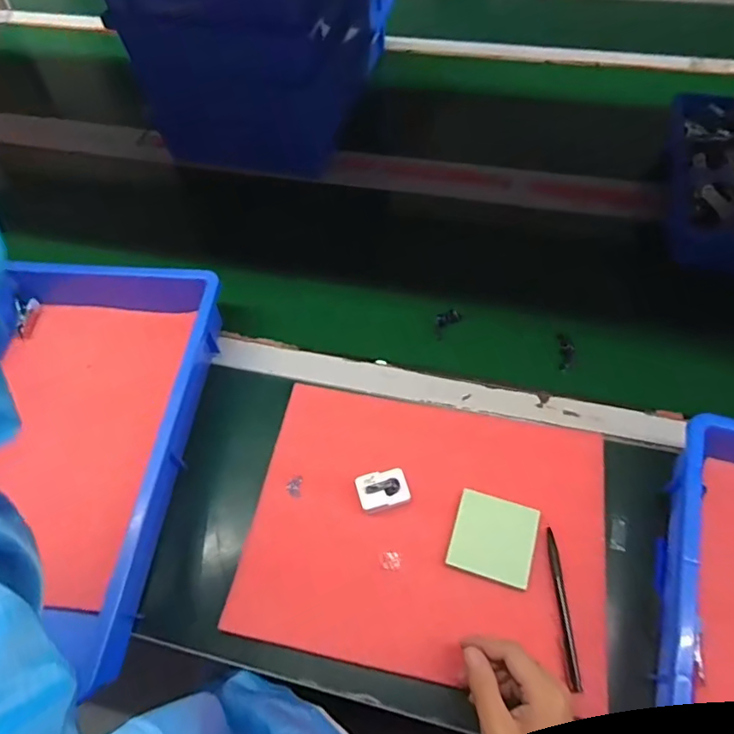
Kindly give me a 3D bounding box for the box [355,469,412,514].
[{"bbox_3d":[0.016,0.126,0.547,0.050,0.017,0.034,-14,59,-5],"label":"box"}]

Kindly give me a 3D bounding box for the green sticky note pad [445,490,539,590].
[{"bbox_3d":[0.123,0.166,0.520,0.075,0.010,0.074,15,61,12],"label":"green sticky note pad"}]

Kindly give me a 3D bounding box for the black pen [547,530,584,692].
[{"bbox_3d":[0.178,0.219,0.490,0.013,0.007,0.134,-1,59,3],"label":"black pen"}]

